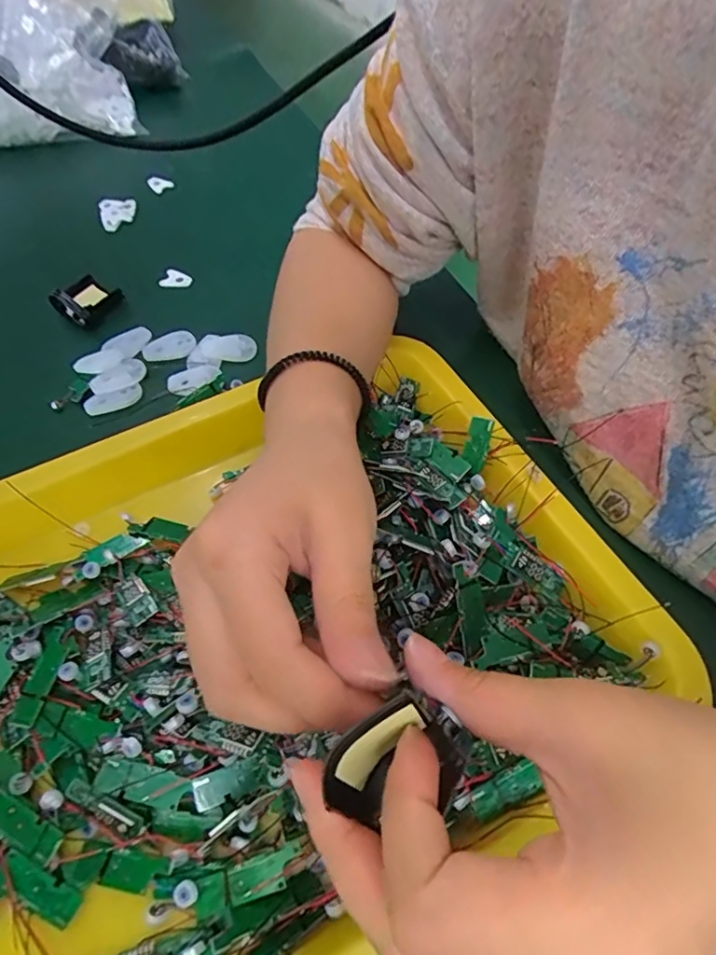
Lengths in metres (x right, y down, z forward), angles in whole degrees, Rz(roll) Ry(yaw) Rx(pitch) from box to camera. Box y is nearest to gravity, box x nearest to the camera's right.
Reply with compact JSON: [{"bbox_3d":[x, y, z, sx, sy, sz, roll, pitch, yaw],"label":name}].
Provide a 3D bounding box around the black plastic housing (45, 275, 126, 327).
[{"bbox_3d":[-0.195,-0.130,0.392,0.035,0.022,0.039,27,61,18],"label":"black plastic housing"}]

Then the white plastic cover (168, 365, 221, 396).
[{"bbox_3d":[-0.109,-0.066,0.357,0.017,0.008,0.034,39,66,23],"label":"white plastic cover"}]

